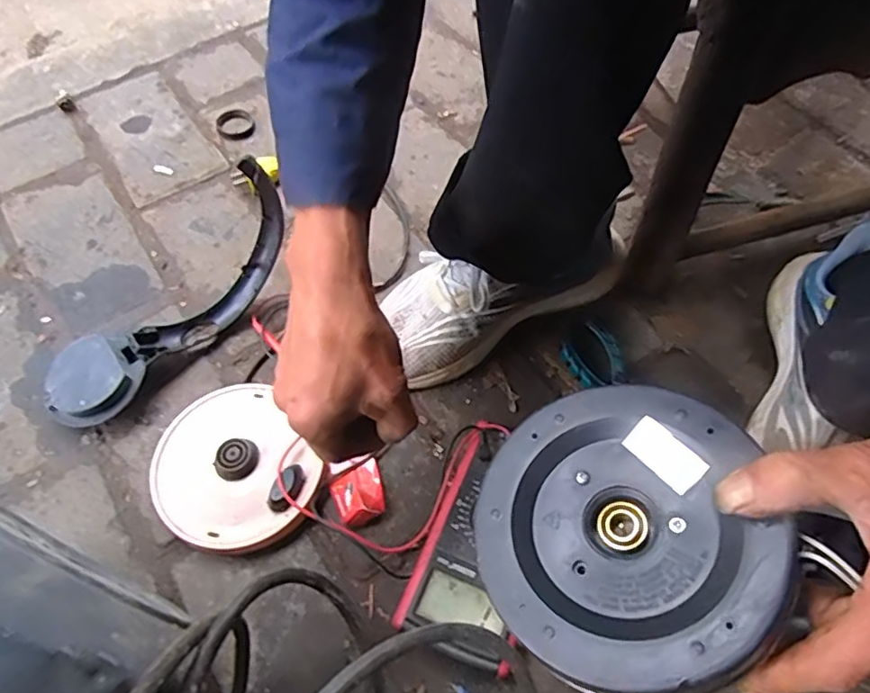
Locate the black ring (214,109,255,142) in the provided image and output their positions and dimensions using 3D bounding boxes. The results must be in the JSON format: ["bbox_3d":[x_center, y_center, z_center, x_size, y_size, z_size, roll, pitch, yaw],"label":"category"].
[{"bbox_3d":[-0.247,-0.274,0.744,0.046,0.008,0.057,-36,64,-17],"label":"black ring"}]

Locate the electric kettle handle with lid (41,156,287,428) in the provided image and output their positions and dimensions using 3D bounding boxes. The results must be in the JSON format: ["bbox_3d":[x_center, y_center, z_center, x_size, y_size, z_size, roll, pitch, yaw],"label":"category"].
[{"bbox_3d":[-0.237,-0.035,0.541,0.276,0.120,0.070,-43,66,-7],"label":"electric kettle handle with lid"}]

